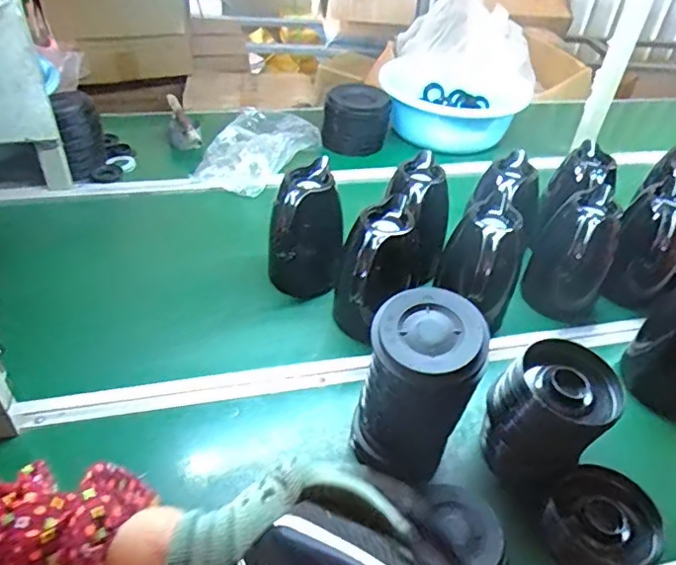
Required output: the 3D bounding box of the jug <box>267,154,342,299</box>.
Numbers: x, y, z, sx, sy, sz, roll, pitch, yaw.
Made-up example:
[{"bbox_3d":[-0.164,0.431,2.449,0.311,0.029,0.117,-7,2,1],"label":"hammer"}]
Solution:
[{"bbox_3d":[-0.052,-0.070,0.906,0.110,0.216,0.107,3,41,-4],"label":"jug"}]

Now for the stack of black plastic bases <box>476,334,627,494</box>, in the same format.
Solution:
[{"bbox_3d":[0.261,0.169,0.686,0.118,0.157,0.118,-12,44,-21],"label":"stack of black plastic bases"}]

